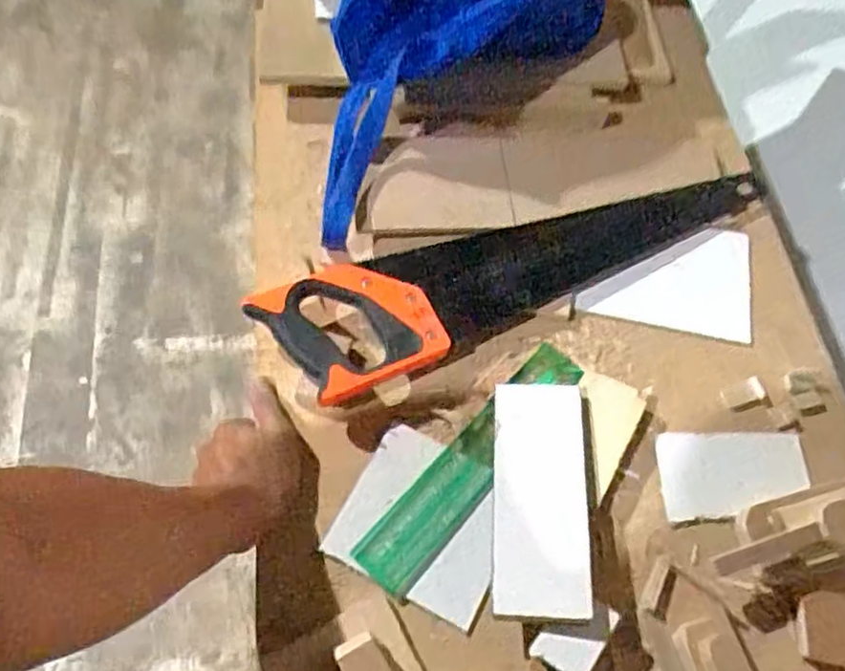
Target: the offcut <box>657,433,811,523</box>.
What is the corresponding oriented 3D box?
[{"bbox_3d":[0.259,0.114,0.588,0.121,0.007,0.070,-1,61,-5],"label":"offcut"}]

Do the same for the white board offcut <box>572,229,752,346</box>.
[{"bbox_3d":[0.236,-0.058,0.686,0.169,0.021,0.110,8,61,1],"label":"white board offcut"}]

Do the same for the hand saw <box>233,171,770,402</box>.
[{"bbox_3d":[0.099,-0.070,0.658,0.504,0.043,0.110,-23,65,-15],"label":"hand saw"}]

